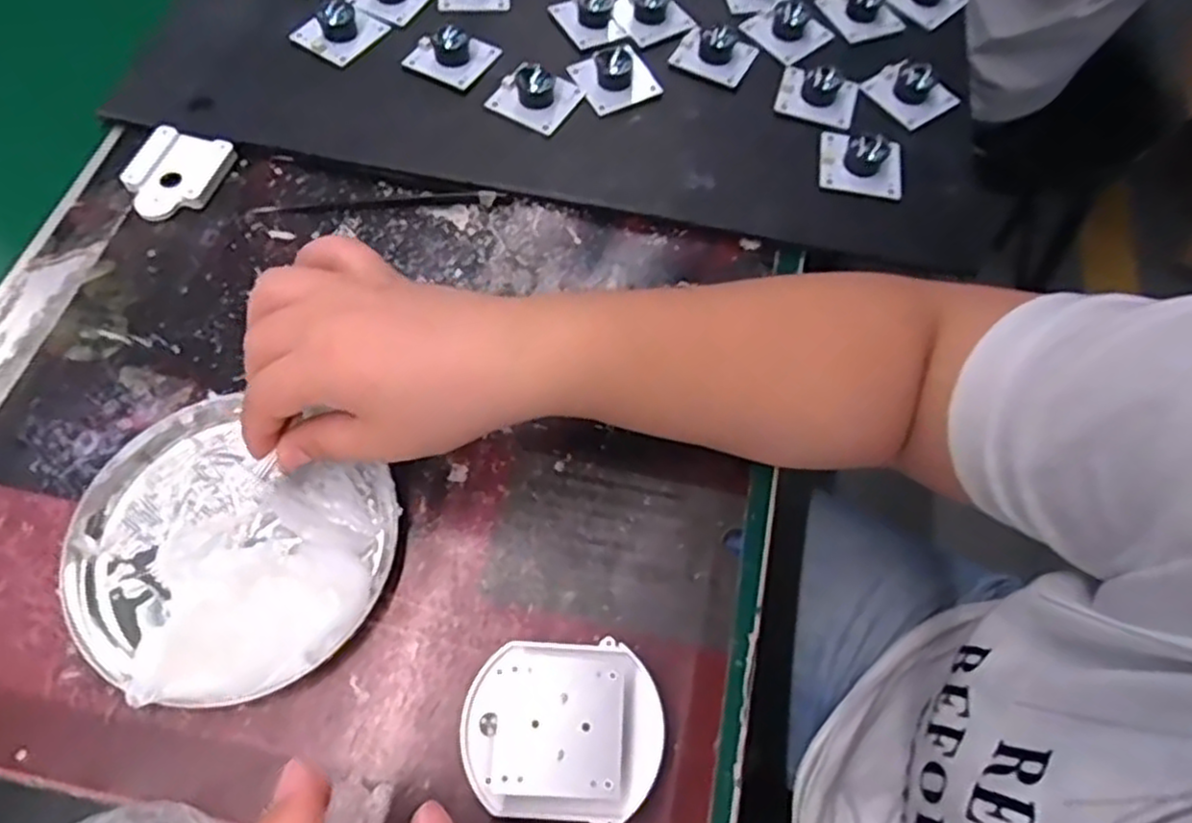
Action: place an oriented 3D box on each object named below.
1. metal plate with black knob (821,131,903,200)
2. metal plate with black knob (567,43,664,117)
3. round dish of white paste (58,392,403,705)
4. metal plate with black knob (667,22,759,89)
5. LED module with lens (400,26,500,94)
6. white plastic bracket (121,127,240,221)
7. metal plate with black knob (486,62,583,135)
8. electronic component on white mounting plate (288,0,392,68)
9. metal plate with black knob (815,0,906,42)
[{"bbox_3d":[0.149,-0.141,0.407,0.043,0.022,0.041,1,64,-2],"label":"metal plate with black knob"},{"bbox_3d":[0.011,-0.198,0.431,0.040,0.018,0.041,-24,67,-14],"label":"metal plate with black knob"},{"bbox_3d":[-0.152,0.055,0.300,0.127,0.027,0.111,19,64,6],"label":"round dish of white paste"},{"bbox_3d":[0.073,-0.222,0.446,0.045,0.019,0.045,27,66,10],"label":"metal plate with black knob"},{"bbox_3d":[-0.085,-0.213,0.435,0.042,0.018,0.042,26,65,10],"label":"LED module with lens"},{"bbox_3d":[-0.225,-0.126,0.396,0.044,0.010,0.055,16,64,5],"label":"white plastic bracket"},{"bbox_3d":[-0.035,-0.183,0.422,0.045,0.018,0.041,30,66,12],"label":"metal plate with black knob"},{"bbox_3d":[-0.154,-0.232,0.440,0.041,0.020,0.044,31,66,12],"label":"electronic component on white mounting plate"},{"bbox_3d":[0.169,-0.258,0.468,0.042,0.018,0.045,-23,67,-13],"label":"metal plate with black knob"}]

